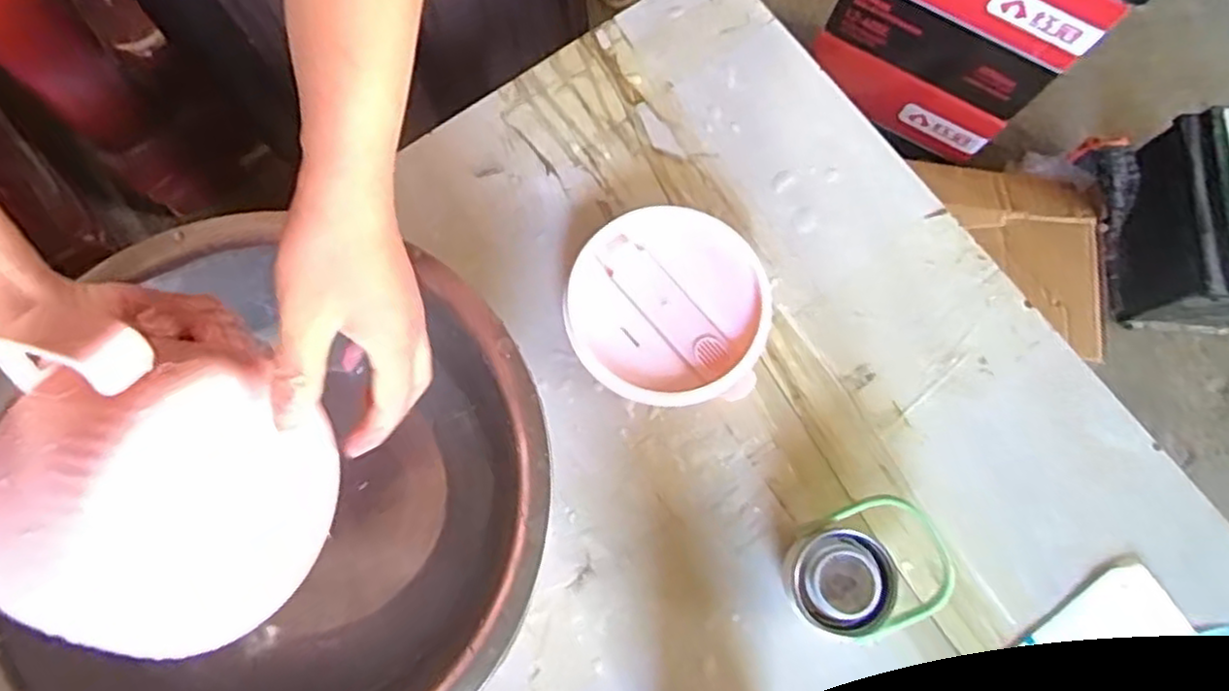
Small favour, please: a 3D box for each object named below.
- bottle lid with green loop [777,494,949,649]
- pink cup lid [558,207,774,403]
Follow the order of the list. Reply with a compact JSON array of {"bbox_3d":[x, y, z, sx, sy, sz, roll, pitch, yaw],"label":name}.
[{"bbox_3d":[0.159,0.145,0.470,0.096,0.056,0.079,-32,79,-8],"label":"bottle lid with green loop"},{"bbox_3d":[0.036,-0.031,0.528,0.139,0.026,0.144,0,77,-1],"label":"pink cup lid"}]

